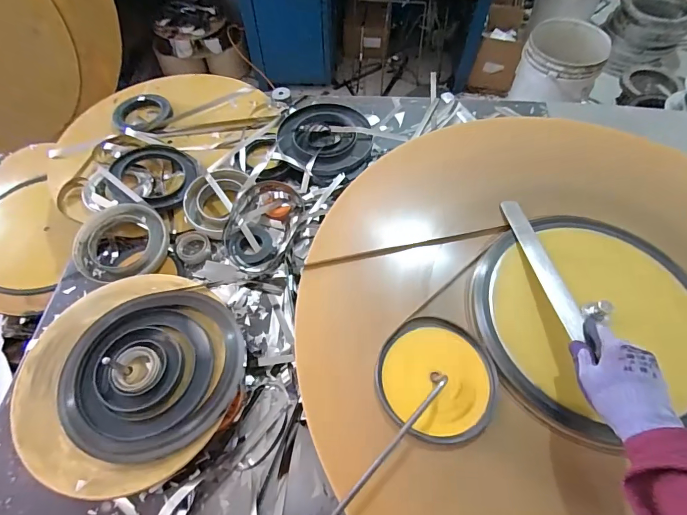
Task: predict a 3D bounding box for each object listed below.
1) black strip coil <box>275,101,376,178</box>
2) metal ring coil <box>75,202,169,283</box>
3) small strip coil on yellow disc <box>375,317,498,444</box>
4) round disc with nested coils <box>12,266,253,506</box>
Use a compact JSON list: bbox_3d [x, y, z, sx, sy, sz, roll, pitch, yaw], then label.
[{"bbox_3d":[-0.036,-0.240,0.788,0.182,0.029,0.195,-1,59,2],"label":"black strip coil"},{"bbox_3d":[-0.364,-0.025,0.654,0.138,0.037,0.134,-1,59,2],"label":"metal ring coil"},{"bbox_3d":[0.121,0.154,0.517,0.149,0.023,0.152,-1,59,2],"label":"small strip coil on yellow disc"},{"bbox_3d":[-0.286,0.147,0.527,0.284,0.027,0.273,-1,59,2],"label":"round disc with nested coils"}]

